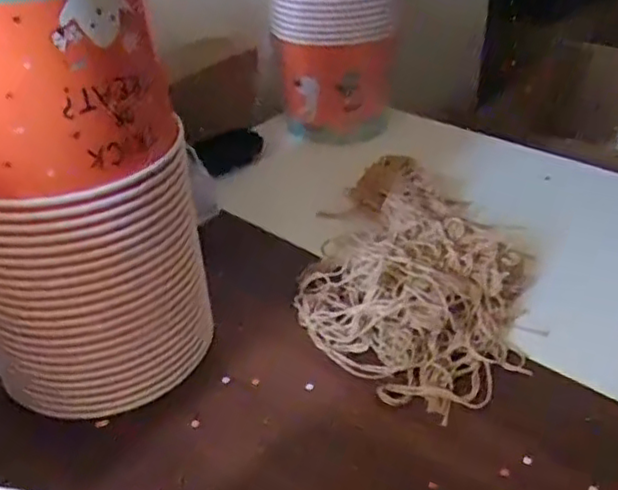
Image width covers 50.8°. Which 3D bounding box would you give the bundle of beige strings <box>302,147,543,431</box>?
[{"bbox_3d":[0.094,0.008,0.573,0.184,0.047,0.301,4,35,8],"label":"bundle of beige strings"}]

